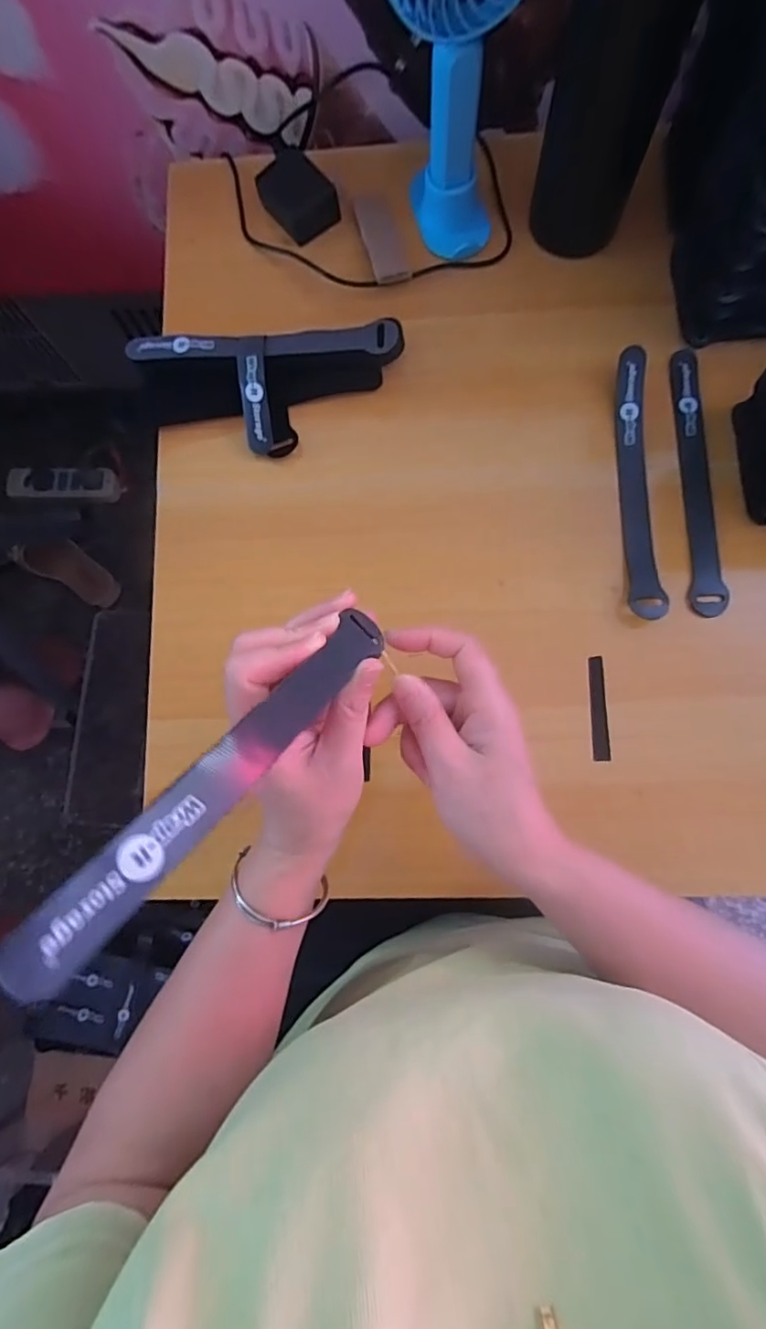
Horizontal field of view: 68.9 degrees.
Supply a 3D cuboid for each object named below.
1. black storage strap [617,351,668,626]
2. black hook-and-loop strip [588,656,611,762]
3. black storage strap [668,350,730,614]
[{"bbox_3d":[0.180,-0.128,0.392,0.023,0.017,0.194,1,82,4],"label":"black storage strap"},{"bbox_3d":[0.145,0.029,0.374,0.011,0.005,0.068,-2,81,4],"label":"black hook-and-loop strip"},{"bbox_3d":[0.223,-0.134,0.396,0.023,0.005,0.202,1,82,4],"label":"black storage strap"}]

